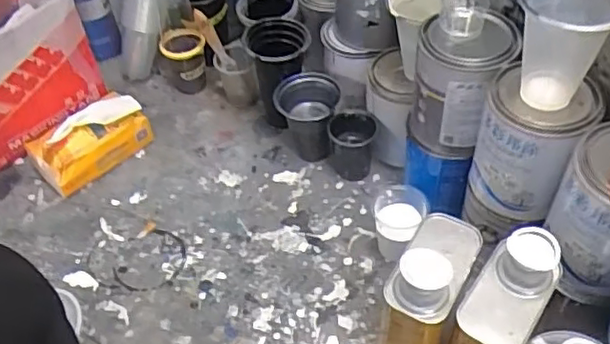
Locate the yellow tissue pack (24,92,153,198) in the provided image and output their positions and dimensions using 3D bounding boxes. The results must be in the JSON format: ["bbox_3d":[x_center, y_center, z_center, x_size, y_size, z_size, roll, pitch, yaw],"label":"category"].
[{"bbox_3d":[-0.311,-0.048,0.936,0.155,0.072,0.074,-37,57,-25],"label":"yellow tissue pack"}]

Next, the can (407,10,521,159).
[{"bbox_3d":[0.174,-0.097,0.726,0.098,0.140,0.102,12,51,14],"label":"can"}]

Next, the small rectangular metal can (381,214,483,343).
[{"bbox_3d":[0.121,0.130,0.652,0.075,0.210,0.121,30,57,26],"label":"small rectangular metal can"}]

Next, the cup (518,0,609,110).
[{"bbox_3d":[0.230,-0.109,0.582,0.086,0.117,0.083,24,55,23],"label":"cup"}]

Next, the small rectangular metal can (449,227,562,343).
[{"bbox_3d":[0.180,0.150,0.631,0.077,0.215,0.115,26,55,24],"label":"small rectangular metal can"}]

